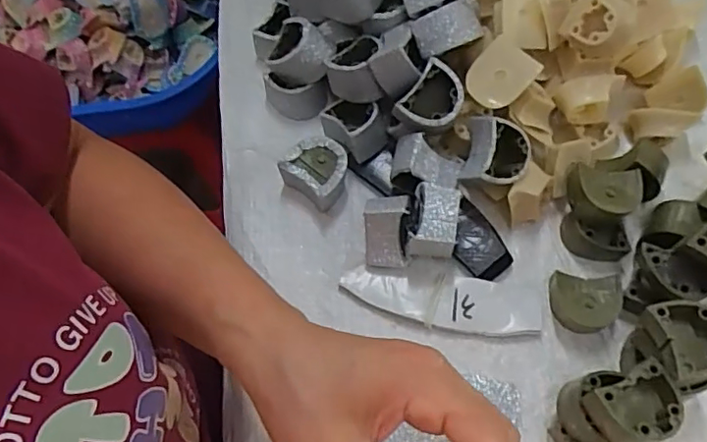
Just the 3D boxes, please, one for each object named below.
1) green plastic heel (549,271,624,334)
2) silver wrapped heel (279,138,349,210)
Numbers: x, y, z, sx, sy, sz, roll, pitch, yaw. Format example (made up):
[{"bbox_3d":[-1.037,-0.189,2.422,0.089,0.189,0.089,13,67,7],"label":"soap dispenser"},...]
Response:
[{"bbox_3d":[0.164,0.059,0.405,0.045,0.025,0.037,7,67,5],"label":"green plastic heel"},{"bbox_3d":[-0.028,-0.040,0.458,0.053,0.033,0.044,36,72,16],"label":"silver wrapped heel"}]

